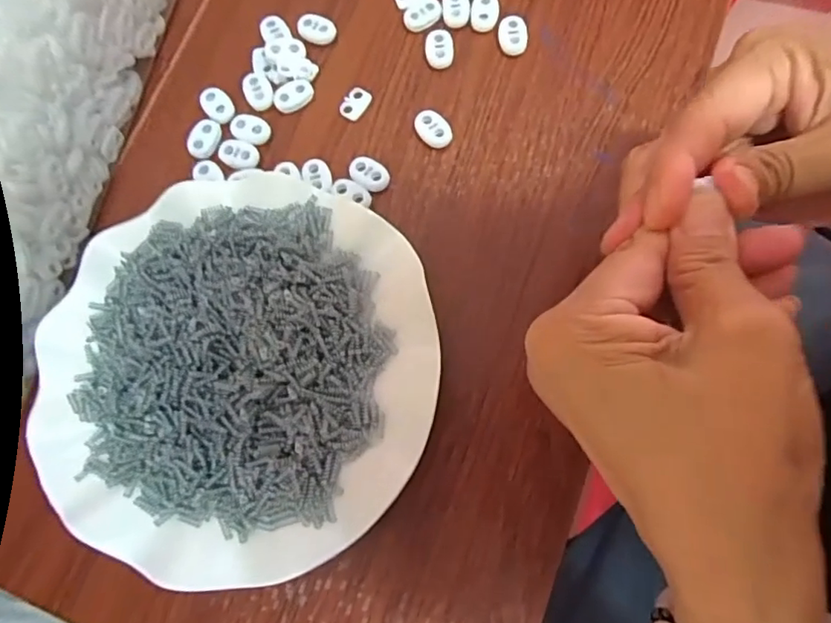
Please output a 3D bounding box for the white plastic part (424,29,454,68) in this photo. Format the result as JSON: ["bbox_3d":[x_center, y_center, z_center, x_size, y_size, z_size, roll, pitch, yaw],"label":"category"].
[{"bbox_3d":[0.013,-0.146,0.316,0.016,0.008,0.021,-5,76,0],"label":"white plastic part"}]

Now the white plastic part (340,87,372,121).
[{"bbox_3d":[-0.033,-0.115,0.315,0.013,0.004,0.019,31,79,8],"label":"white plastic part"}]

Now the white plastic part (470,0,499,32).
[{"bbox_3d":[0.039,-0.168,0.319,0.015,0.007,0.020,3,76,2],"label":"white plastic part"}]

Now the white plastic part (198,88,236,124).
[{"bbox_3d":[-0.111,-0.116,0.318,0.016,0.004,0.022,-36,78,-7],"label":"white plastic part"}]

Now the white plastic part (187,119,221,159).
[{"bbox_3d":[-0.117,-0.096,0.314,0.016,0.004,0.022,14,77,5],"label":"white plastic part"}]

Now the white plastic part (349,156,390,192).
[{"bbox_3d":[-0.025,-0.072,0.302,0.022,0.005,0.014,29,79,8],"label":"white plastic part"}]

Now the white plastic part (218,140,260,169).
[{"bbox_3d":[-0.097,-0.086,0.309,0.024,0.004,0.015,21,78,6],"label":"white plastic part"}]

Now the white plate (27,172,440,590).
[{"bbox_3d":[-0.084,0.026,0.270,0.180,0.024,0.181,0,76,1],"label":"white plate"}]

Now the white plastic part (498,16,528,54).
[{"bbox_3d":[0.054,-0.152,0.314,0.014,0.008,0.021,-8,76,0],"label":"white plastic part"}]

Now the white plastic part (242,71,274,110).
[{"bbox_3d":[-0.088,-0.123,0.318,0.015,0.004,0.022,-22,77,-4],"label":"white plastic part"}]

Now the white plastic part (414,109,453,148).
[{"bbox_3d":[0.009,-0.098,0.306,0.015,0.007,0.022,-41,79,-8],"label":"white plastic part"}]

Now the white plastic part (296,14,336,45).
[{"bbox_3d":[-0.057,-0.161,0.325,0.023,0.006,0.014,10,77,4],"label":"white plastic part"}]

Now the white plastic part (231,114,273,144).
[{"bbox_3d":[-0.091,-0.101,0.312,0.023,0.004,0.016,4,76,2],"label":"white plastic part"}]

